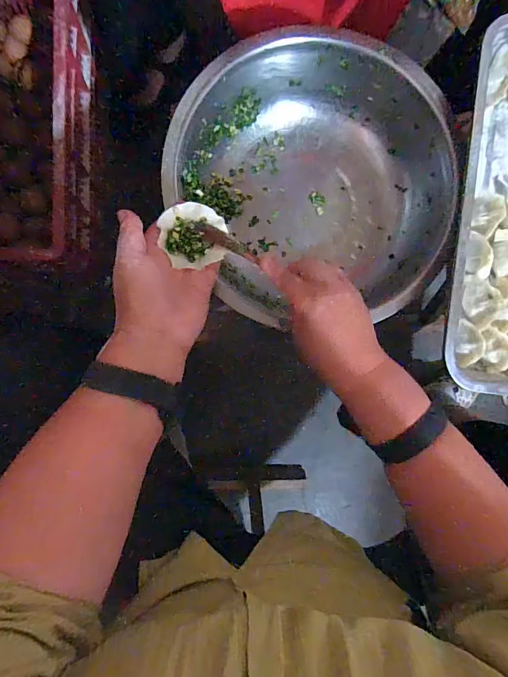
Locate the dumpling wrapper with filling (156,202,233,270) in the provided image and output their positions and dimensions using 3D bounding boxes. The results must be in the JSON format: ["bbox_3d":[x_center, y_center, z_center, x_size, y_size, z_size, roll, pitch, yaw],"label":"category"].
[{"bbox_3d":[-0.058,-0.105,0.388,0.064,0.019,0.062,-24,95,-8],"label":"dumpling wrapper with filling"}]

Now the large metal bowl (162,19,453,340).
[{"bbox_3d":[0.063,-0.190,0.491,0.331,0.125,0.303,2,91,-10],"label":"large metal bowl"}]

